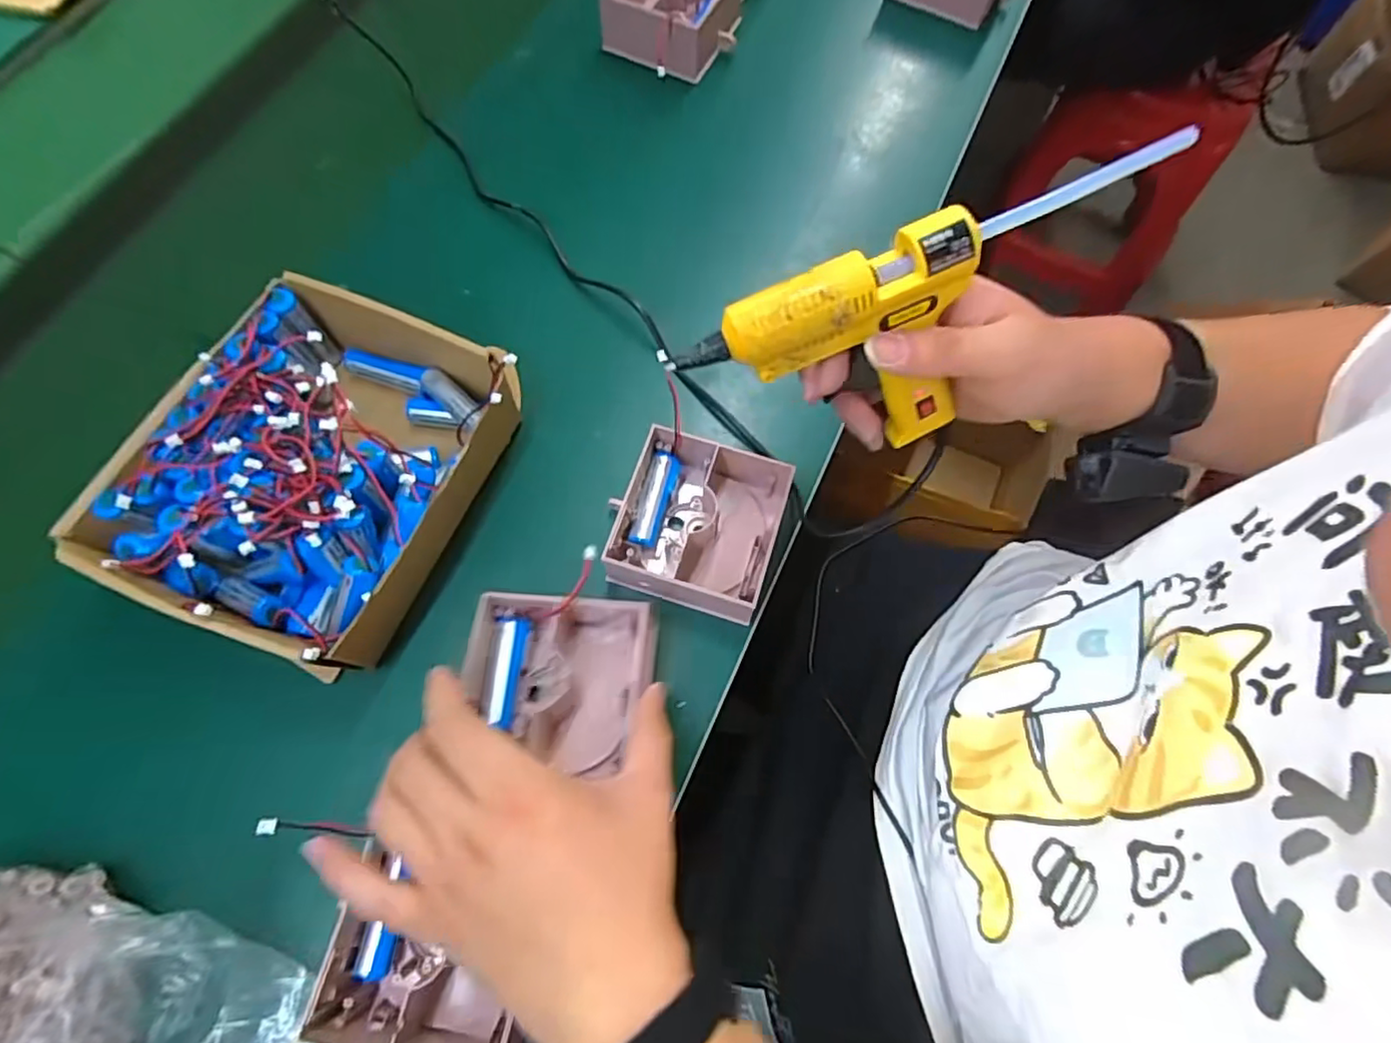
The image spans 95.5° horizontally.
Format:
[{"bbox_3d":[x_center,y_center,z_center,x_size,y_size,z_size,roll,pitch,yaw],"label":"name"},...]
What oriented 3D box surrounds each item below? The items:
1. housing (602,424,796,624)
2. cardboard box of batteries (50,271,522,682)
[{"bbox_3d":[0.005,0.000,0.427,0.107,0.047,0.118,17,71,6],"label":"housing"},{"bbox_3d":[-0.244,-0.036,0.413,0.182,0.090,0.228,23,71,8],"label":"cardboard box of batteries"}]

